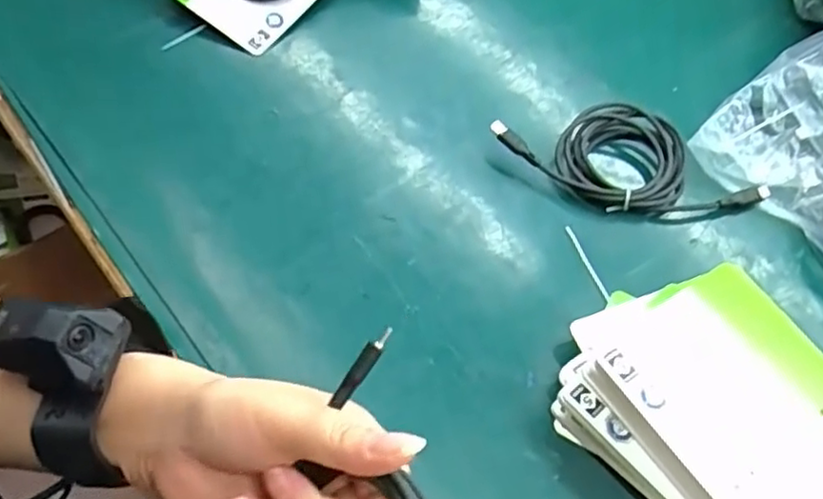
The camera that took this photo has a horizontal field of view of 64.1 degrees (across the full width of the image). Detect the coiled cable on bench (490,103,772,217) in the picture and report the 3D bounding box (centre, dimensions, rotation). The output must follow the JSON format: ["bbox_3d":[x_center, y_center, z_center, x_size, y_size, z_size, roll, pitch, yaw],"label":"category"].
[{"bbox_3d":[0.147,-0.063,0.448,0.176,0.019,0.076,-1,58,-5],"label":"coiled cable on bench"}]

